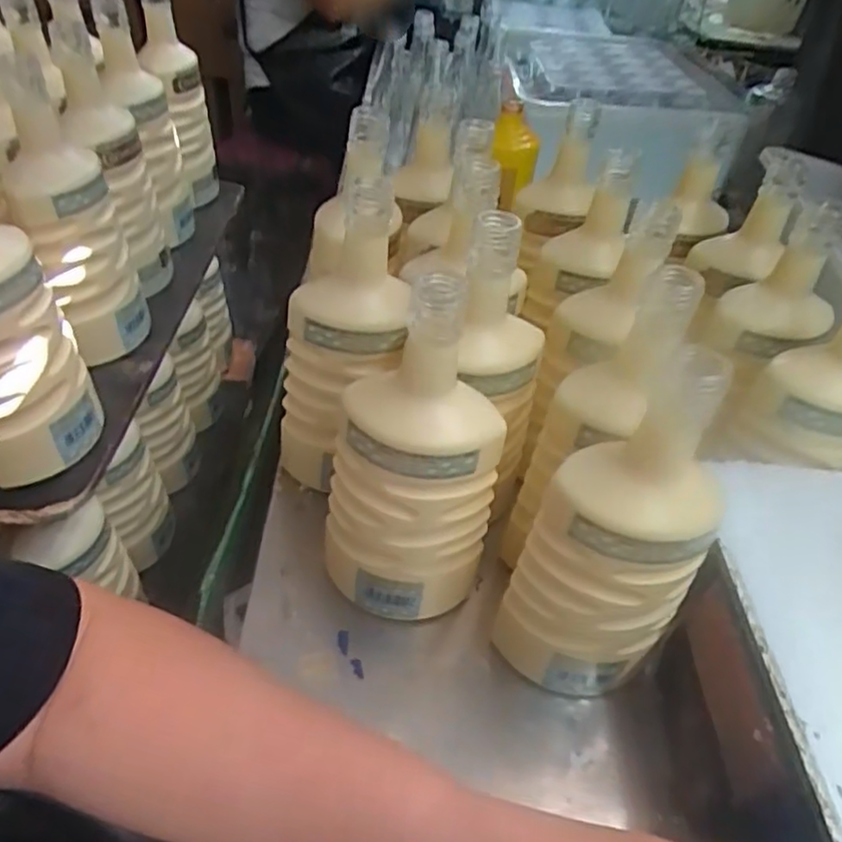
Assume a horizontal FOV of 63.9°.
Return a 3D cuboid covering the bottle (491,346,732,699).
[{"bbox_3d":[0.108,0.073,0.388,0.066,0.234,0.075,-21,48,-28],"label":"bottle"}]

